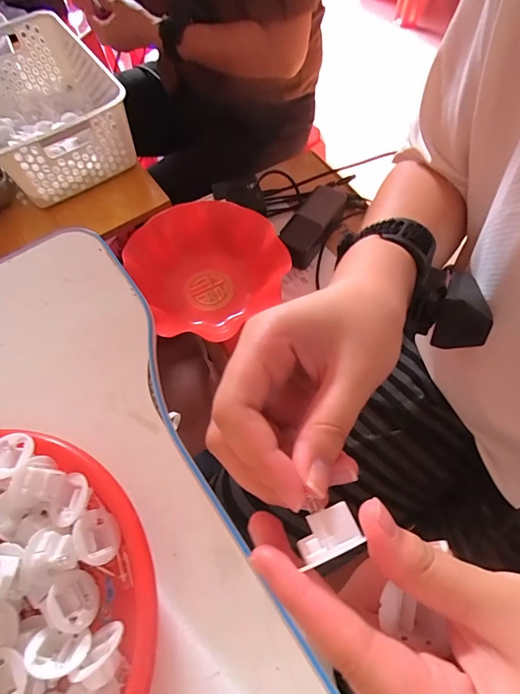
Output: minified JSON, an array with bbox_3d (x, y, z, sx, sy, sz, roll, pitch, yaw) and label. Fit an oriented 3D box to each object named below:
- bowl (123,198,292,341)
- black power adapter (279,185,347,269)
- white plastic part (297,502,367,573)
[{"bbox_3d":[-0.070,-0.108,0.563,0.204,0.073,0.206,-1,63,1],"label":"bowl"},{"bbox_3d":[0.085,-0.190,0.611,0.061,0.044,0.153,29,68,15],"label":"black power adapter"},{"bbox_3d":[0.024,0.065,0.136,0.023,0.012,0.015,-18,64,-12],"label":"white plastic part"}]

